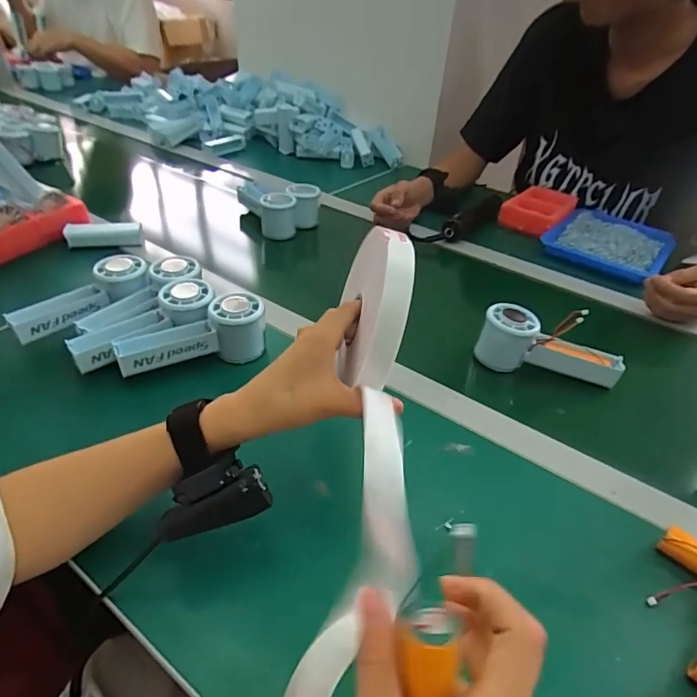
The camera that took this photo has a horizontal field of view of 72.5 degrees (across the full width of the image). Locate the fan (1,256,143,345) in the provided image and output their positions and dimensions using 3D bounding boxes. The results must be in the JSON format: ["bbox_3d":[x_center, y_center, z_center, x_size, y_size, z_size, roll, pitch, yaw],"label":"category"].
[{"bbox_3d":[-0.293,-0.056,0.524,0.145,0.035,0.057,-37,53,-25],"label":"fan"}]

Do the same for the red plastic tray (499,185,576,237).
[{"bbox_3d":[0.358,-0.262,0.882,0.098,0.033,0.186,27,43,26],"label":"red plastic tray"}]

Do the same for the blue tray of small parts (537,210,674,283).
[{"bbox_3d":[0.442,-0.181,0.800,0.170,0.023,0.227,31,45,29],"label":"blue tray of small parts"}]

